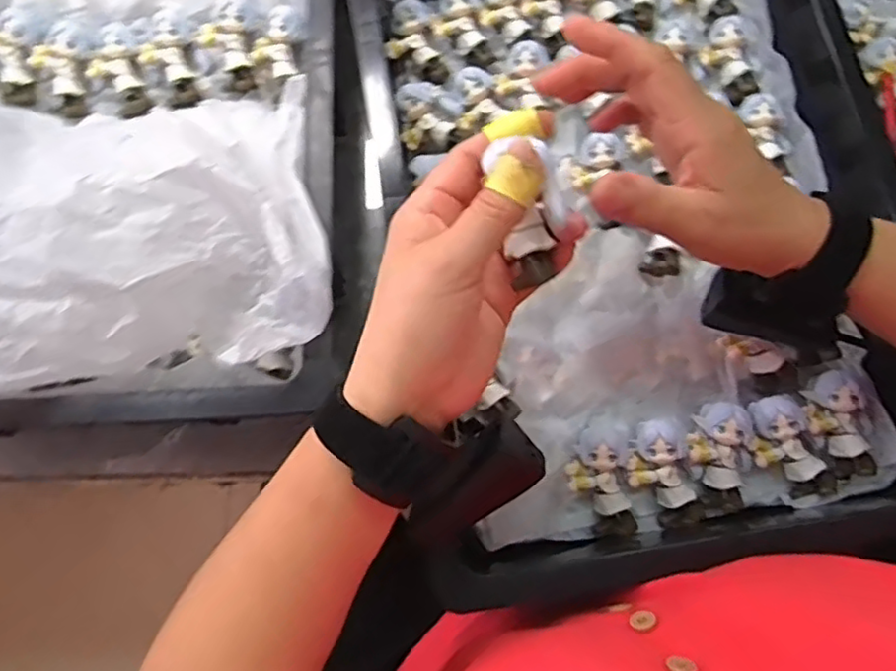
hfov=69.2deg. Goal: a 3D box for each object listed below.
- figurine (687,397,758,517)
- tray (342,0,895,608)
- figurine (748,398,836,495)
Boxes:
[{"bbox_3d":[0.169,0.072,0.392,0.043,0.025,0.060,-22,77,-6],"label":"figurine"},{"bbox_3d":[0.109,-0.095,0.419,0.312,0.086,0.480,-7,76,-2],"label":"tray"},{"bbox_3d":[0.205,0.067,0.389,0.036,0.022,0.064,-31,90,-8],"label":"figurine"}]

